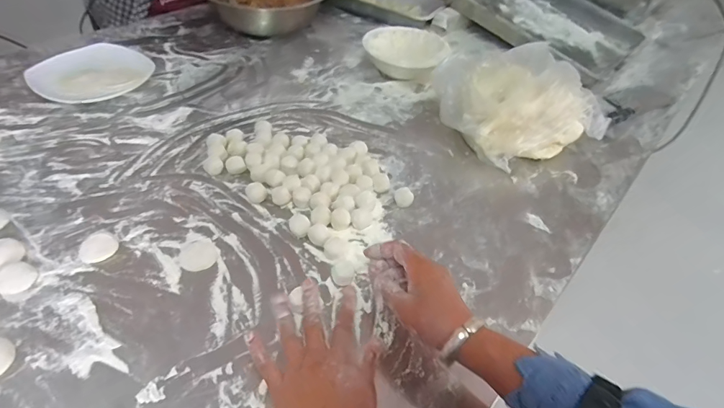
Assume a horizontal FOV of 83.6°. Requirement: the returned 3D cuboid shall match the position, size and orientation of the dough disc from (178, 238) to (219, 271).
[{"bbox_3d":[-0.194,0.060,0.480,0.041,0.004,0.045,4,47,-4],"label":"dough disc"}]

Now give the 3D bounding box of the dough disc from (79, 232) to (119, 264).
[{"bbox_3d":[-0.308,0.050,0.473,0.039,0.004,0.041,4,47,-4],"label":"dough disc"}]

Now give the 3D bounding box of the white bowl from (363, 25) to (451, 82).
[{"bbox_3d":[0.079,-0.289,0.802,0.156,0.059,0.154,4,47,-4],"label":"white bowl"}]

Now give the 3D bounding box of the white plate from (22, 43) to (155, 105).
[{"bbox_3d":[-0.469,-0.226,0.706,0.169,0.022,0.169,26,50,16],"label":"white plate"}]

